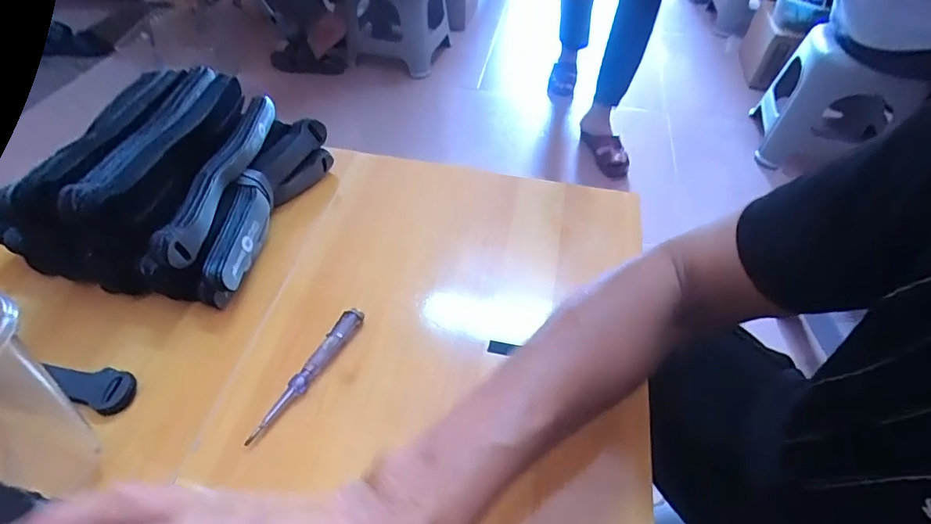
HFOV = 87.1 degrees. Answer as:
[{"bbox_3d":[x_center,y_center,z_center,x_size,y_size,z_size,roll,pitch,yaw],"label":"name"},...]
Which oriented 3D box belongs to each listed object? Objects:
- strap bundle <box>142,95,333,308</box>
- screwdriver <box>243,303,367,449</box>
[{"bbox_3d":[-0.186,-0.054,0.426,0.064,0.073,0.198,14,49,10],"label":"strap bundle"},{"bbox_3d":[-0.115,0.079,0.354,0.013,0.018,0.115,25,52,19],"label":"screwdriver"}]

